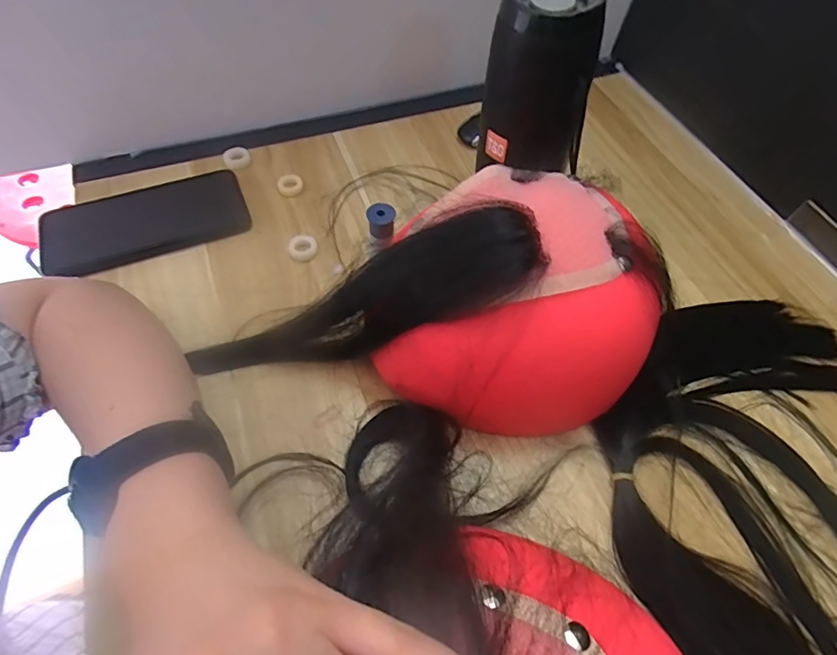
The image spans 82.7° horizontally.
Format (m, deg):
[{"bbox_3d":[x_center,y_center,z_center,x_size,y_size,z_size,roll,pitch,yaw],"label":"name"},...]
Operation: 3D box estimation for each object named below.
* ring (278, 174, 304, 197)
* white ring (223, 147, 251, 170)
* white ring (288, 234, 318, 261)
[{"bbox_3d":[-0.118,-0.131,0.436,0.022,0.007,0.022,1,57,-2],"label":"ring"},{"bbox_3d":[-0.172,-0.163,0.453,0.025,0.008,0.025,1,57,-2],"label":"white ring"},{"bbox_3d":[-0.096,-0.068,0.397,0.023,0.005,0.025,-9,58,-8],"label":"white ring"}]

